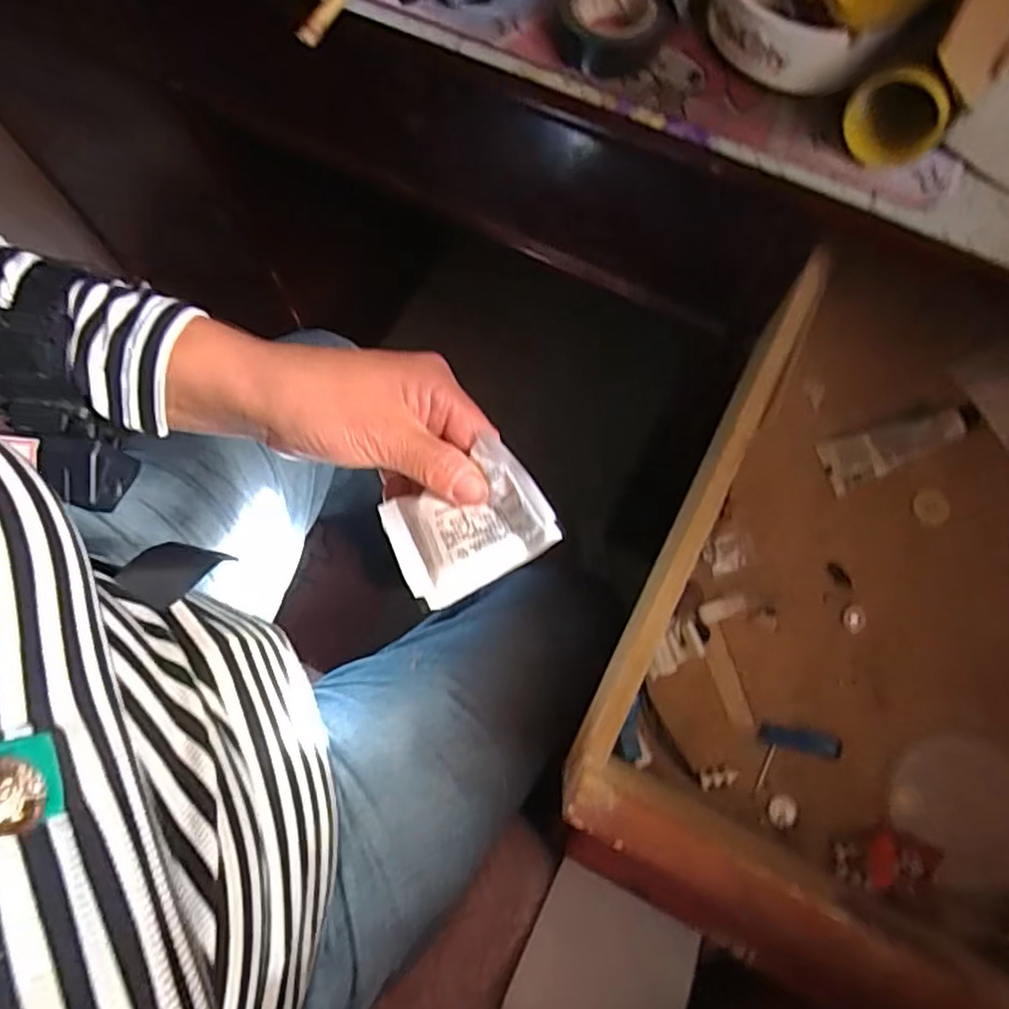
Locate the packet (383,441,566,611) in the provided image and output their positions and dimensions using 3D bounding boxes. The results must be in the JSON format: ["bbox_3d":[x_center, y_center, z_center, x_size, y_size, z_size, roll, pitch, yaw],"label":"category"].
[{"bbox_3d":[-0.017,0.009,0.293,0.072,0.010,0.057,-32,71,9],"label":"packet"}]

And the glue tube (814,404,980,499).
[{"bbox_3d":[0.269,-0.040,0.438,0.099,0.009,0.034,-21,72,11],"label":"glue tube"}]

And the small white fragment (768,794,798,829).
[{"bbox_3d":[0.175,0.193,0.404,0.017,0.004,0.020,8,71,3],"label":"small white fragment"}]

